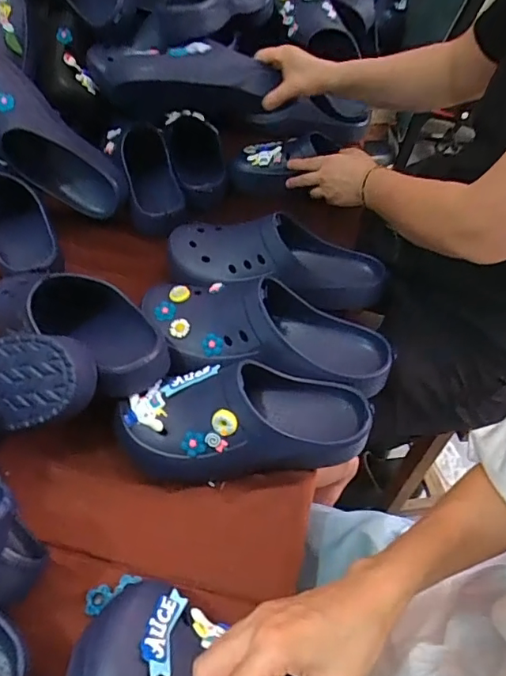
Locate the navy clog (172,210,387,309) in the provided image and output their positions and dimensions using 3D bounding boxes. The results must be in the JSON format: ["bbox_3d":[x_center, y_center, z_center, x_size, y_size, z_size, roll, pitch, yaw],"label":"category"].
[{"bbox_3d":[0.032,-0.106,0.654,0.288,0.083,0.092,7,50,3],"label":"navy clog"}]

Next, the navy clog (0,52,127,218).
[{"bbox_3d":[-0.318,-0.294,0.728,0.303,0.096,0.101,41,48,-13],"label":"navy clog"}]

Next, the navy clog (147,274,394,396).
[{"bbox_3d":[0.013,-0.002,0.573,0.290,0.090,0.098,8,50,4],"label":"navy clog"}]

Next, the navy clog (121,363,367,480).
[{"bbox_3d":[-0.008,0.079,0.506,0.245,0.081,0.114,8,50,4],"label":"navy clog"}]

